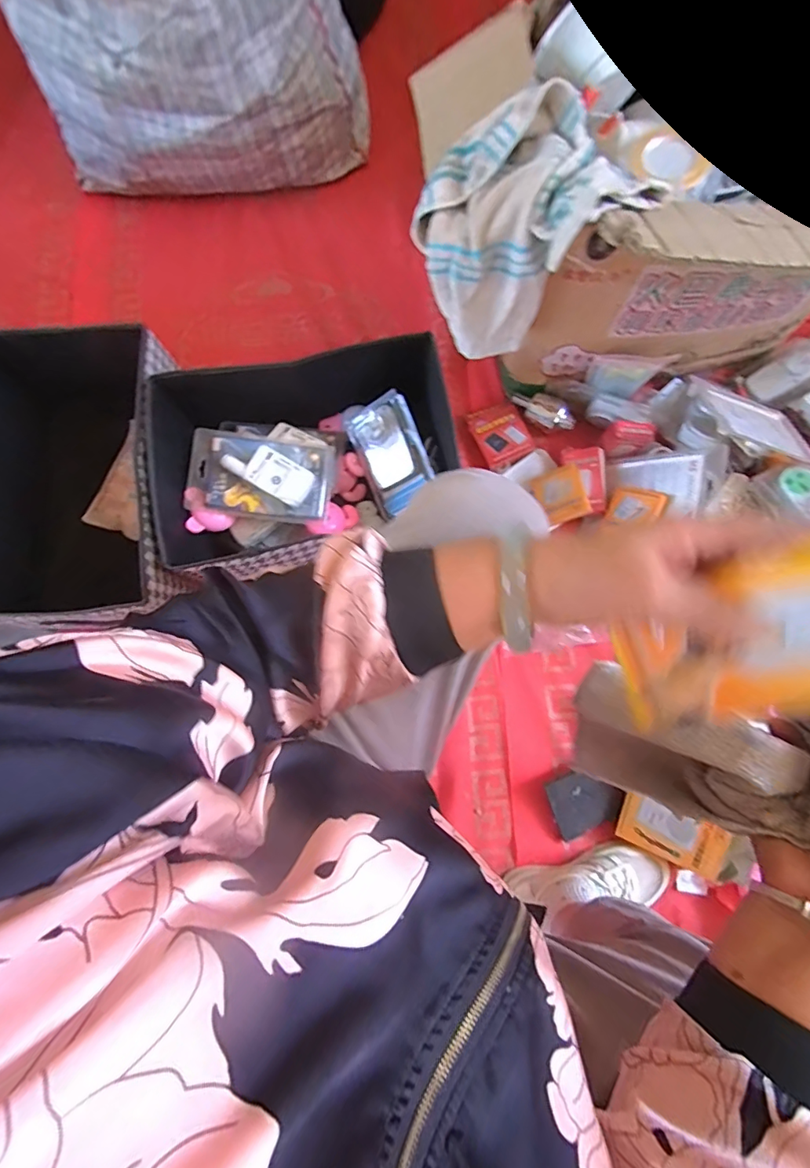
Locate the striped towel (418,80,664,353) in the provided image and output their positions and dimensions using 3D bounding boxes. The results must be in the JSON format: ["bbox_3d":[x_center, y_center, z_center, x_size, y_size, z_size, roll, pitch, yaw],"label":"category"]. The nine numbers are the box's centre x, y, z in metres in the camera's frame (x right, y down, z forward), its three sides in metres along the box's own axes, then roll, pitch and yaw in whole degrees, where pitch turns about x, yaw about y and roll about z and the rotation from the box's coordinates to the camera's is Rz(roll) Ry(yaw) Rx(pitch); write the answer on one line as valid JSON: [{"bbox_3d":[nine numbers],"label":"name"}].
[{"bbox_3d":[0.120,-0.413,0.573,0.188,0.194,0.215,-32,82,-4],"label":"striped towel"}]

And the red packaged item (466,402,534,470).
[{"bbox_3d":[0.159,-0.255,0.833,0.083,0.026,0.112,-25,81,-3],"label":"red packaged item"}]

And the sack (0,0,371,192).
[{"bbox_3d":[-0.303,-0.798,0.704,0.491,0.406,0.234,-31,82,-4],"label":"sack"}]

